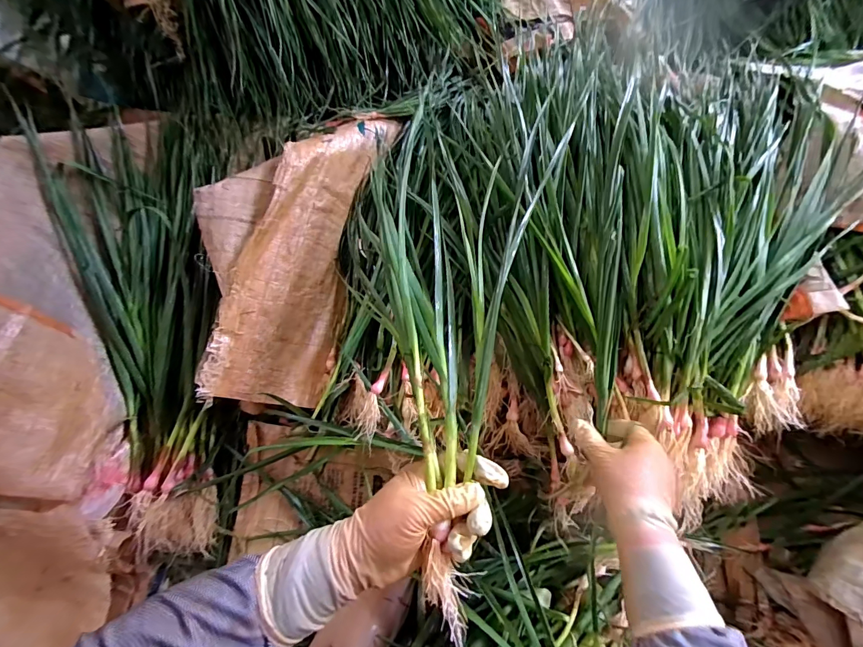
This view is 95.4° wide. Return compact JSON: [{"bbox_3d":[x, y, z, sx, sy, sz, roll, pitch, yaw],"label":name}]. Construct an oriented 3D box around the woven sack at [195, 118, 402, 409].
[{"bbox_3d":[-0.205,-0.133,0.562,0.196,0.107,0.485,10,74,3],"label":"woven sack"}]

